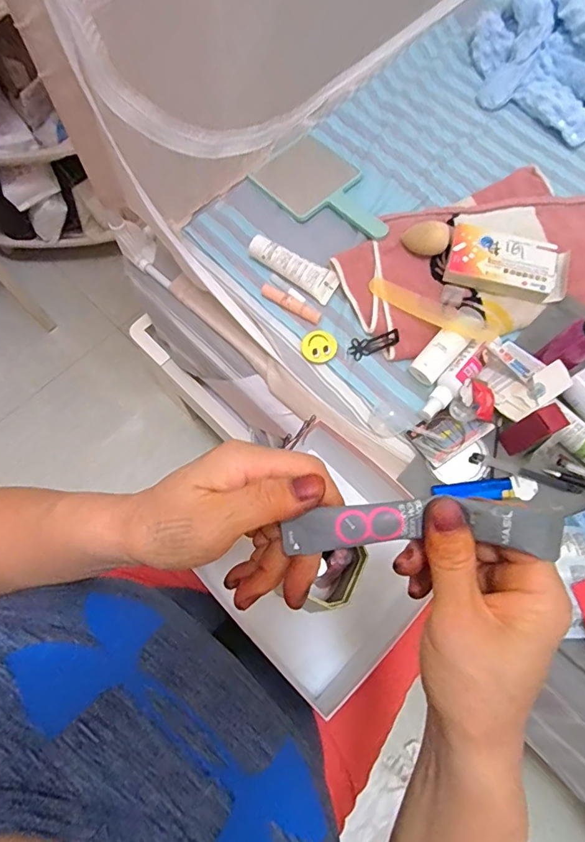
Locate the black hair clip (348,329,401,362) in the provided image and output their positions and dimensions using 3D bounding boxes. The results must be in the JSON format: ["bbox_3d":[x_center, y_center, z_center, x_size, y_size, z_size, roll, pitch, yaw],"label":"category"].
[{"bbox_3d":[0.098,-0.093,0.559,0.062,0.014,0.025,-18,69,17],"label":"black hair clip"}]

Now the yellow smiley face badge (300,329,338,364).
[{"bbox_3d":[0.032,-0.091,0.569,0.043,0.004,0.042,0,70,0],"label":"yellow smiley face badge"}]

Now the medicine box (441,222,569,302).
[{"bbox_3d":[0.258,-0.190,0.563,0.139,0.024,0.080,15,71,6],"label":"medicine box"}]

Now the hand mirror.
[{"bbox_3d":[0.041,-0.317,0.634,0.212,0.009,0.115,43,76,14],"label":"hand mirror"}]

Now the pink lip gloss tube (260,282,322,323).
[{"bbox_3d":[-0.001,-0.146,0.581,0.081,0.015,0.015,27,72,10],"label":"pink lip gloss tube"}]

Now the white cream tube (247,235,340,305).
[{"bbox_3d":[0.002,-0.195,0.590,0.118,0.028,0.037,32,73,11],"label":"white cream tube"}]

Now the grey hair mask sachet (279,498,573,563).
[{"bbox_3d":[0.061,0.053,0.232,0.130,0.015,0.025,-3,69,13],"label":"grey hair mask sachet"}]

